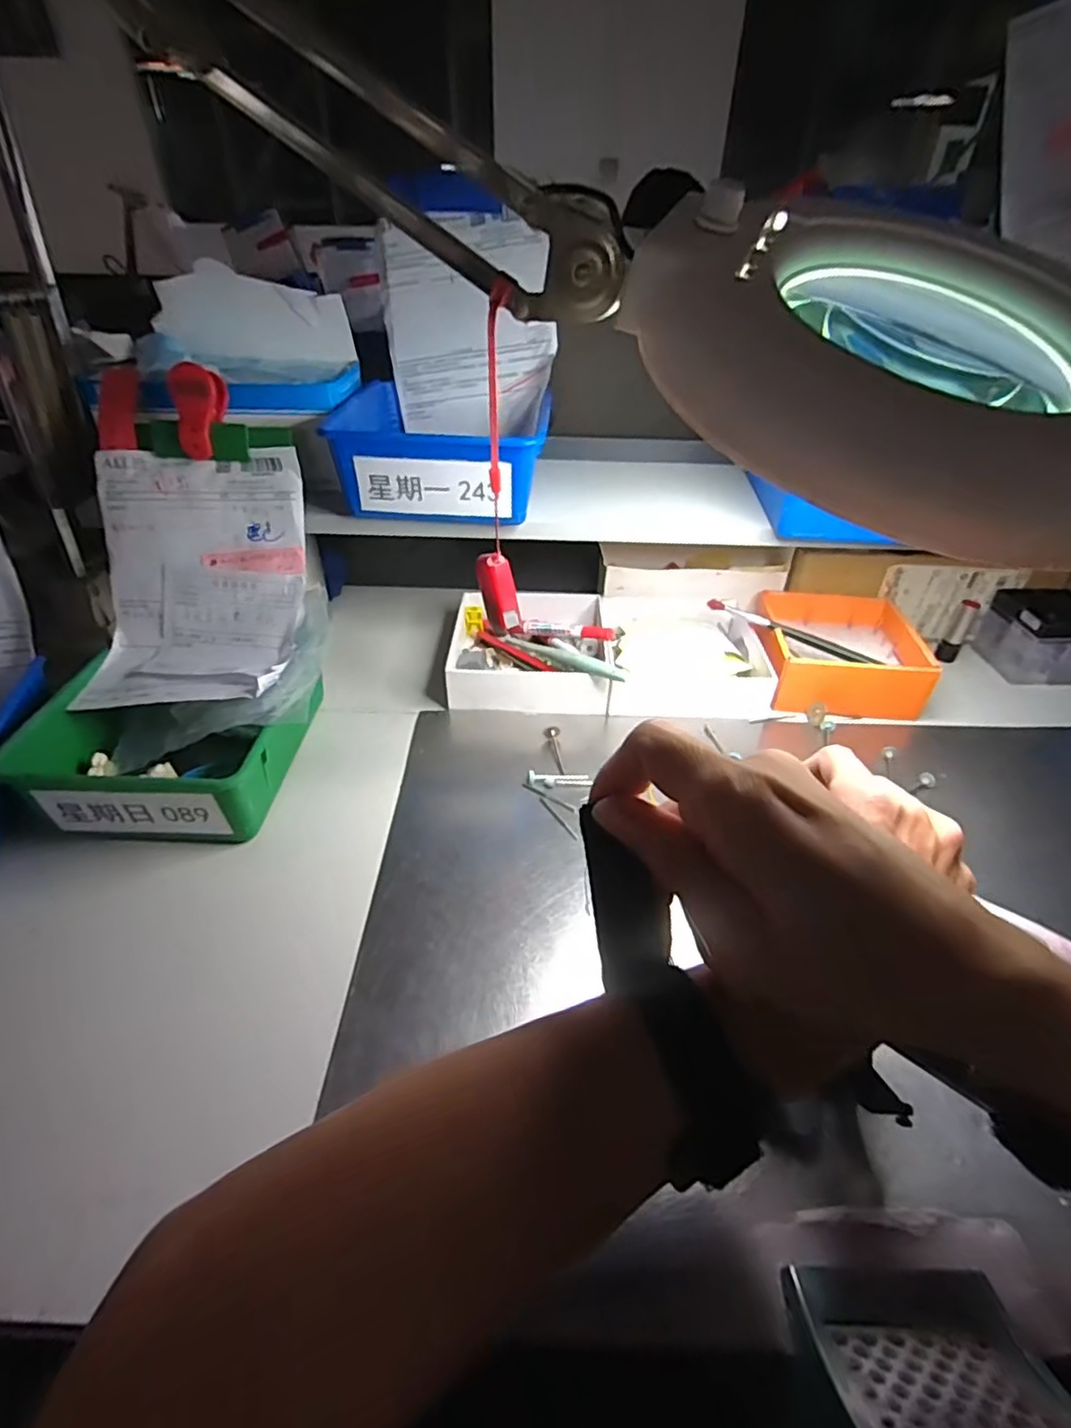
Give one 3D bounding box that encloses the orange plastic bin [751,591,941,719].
[{"bbox_3d":[0.260,-0.056,0.550,0.124,0.049,0.126,5,39,4],"label":"orange plastic bin"}]

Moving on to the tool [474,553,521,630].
[{"bbox_3d":[-0.023,-0.075,0.387,0.014,0.047,0.019,-27,24,-30],"label":"tool"}]

